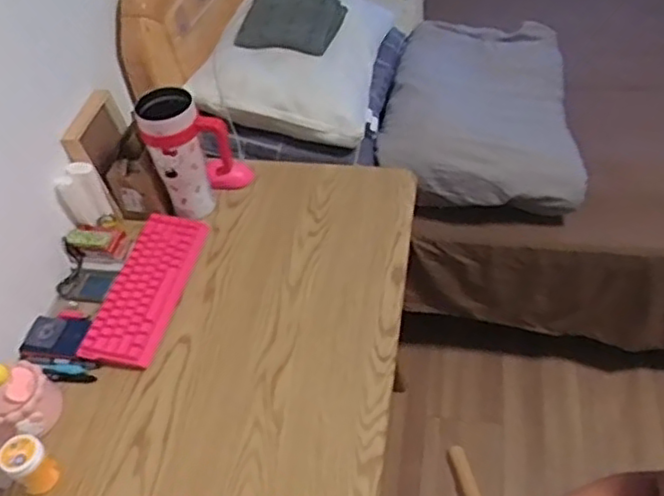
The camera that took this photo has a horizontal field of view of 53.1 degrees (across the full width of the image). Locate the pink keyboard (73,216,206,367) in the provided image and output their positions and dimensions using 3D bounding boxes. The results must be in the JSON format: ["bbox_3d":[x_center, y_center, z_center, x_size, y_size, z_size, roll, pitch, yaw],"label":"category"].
[{"bbox_3d":[-0.305,0.058,1.104,0.111,0.034,0.295,5,49,12],"label":"pink keyboard"}]

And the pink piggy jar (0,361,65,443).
[{"bbox_3d":[-0.444,0.204,0.928,0.098,0.116,0.100,-4,47,4],"label":"pink piggy jar"}]

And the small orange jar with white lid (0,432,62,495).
[{"bbox_3d":[-0.399,0.286,0.878,0.052,0.080,0.057,27,56,28],"label":"small orange jar with white lid"}]

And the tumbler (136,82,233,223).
[{"bbox_3d":[-0.245,-0.164,1.160,0.138,0.228,0.082,-25,49,-15],"label":"tumbler"}]

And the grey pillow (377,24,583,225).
[{"bbox_3d":[0.362,-0.343,1.570,0.437,0.163,0.585,5,48,12],"label":"grey pillow"}]

